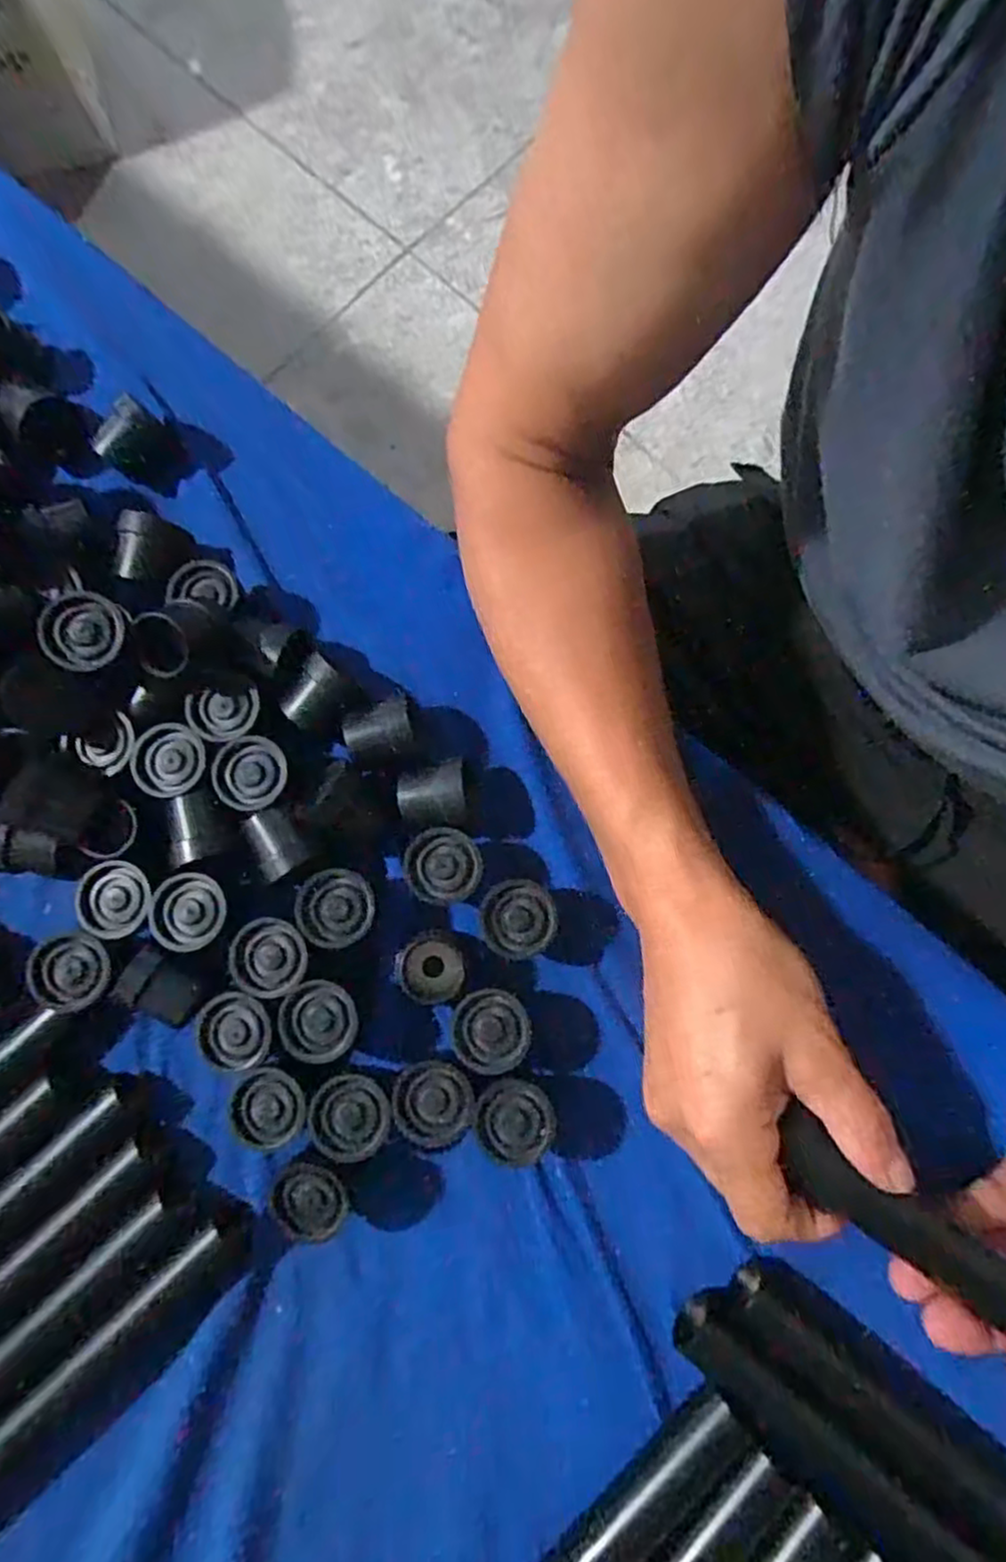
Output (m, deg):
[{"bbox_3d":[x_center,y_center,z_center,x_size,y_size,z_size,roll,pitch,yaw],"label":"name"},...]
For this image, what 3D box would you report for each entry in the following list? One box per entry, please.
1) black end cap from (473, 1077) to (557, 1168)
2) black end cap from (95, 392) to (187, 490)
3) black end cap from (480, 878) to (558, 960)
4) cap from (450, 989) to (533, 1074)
[{"bbox_3d":[0.005,0.151,0.322,0.034,0.031,0.036,0,81,2],"label":"black end cap"},{"bbox_3d":[-0.190,-0.177,0.373,0.029,0.031,0.034,33,83,7],"label":"black end cap"},{"bbox_3d":[0.007,0.065,0.336,0.033,0.030,0.034,5,81,3],"label":"black end cap"},{"bbox_3d":[-0.006,0.114,0.329,0.035,0.030,0.034,0,81,2],"label":"cap"}]

